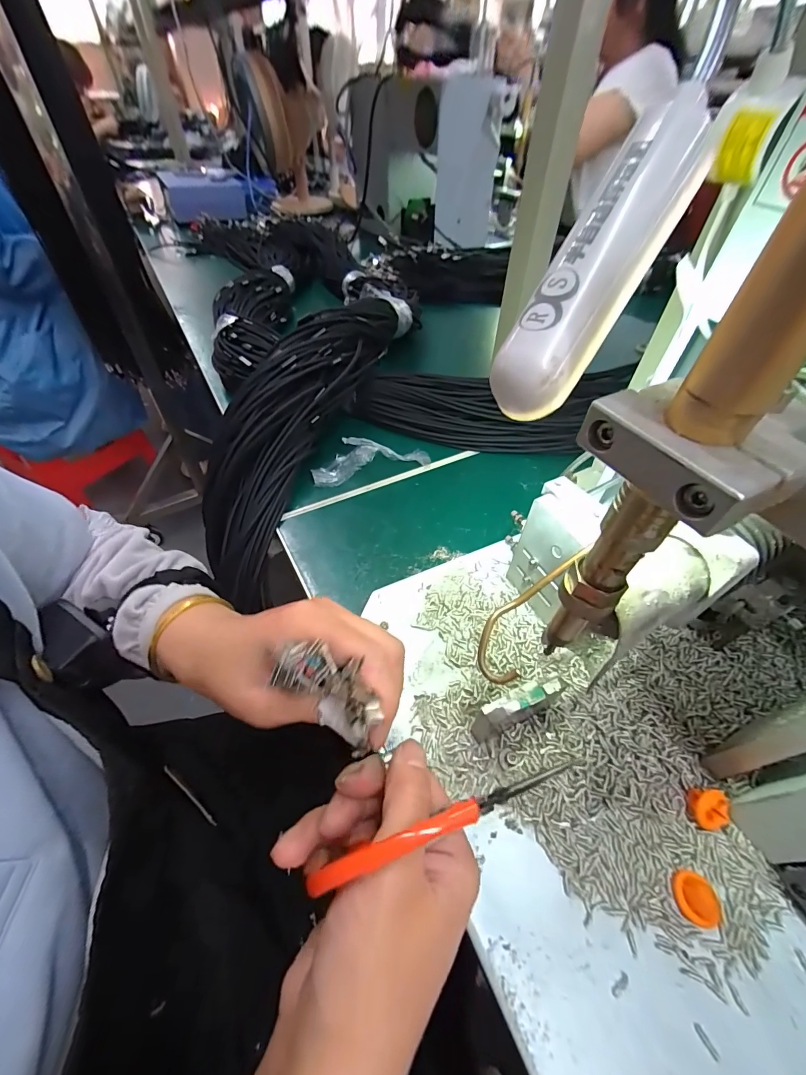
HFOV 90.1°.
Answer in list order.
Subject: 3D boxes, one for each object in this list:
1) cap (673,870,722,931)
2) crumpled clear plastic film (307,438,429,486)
[{"bbox_3d":[0.140,0.171,0.191,0.018,0.008,0.020,-1,50,-2],"label":"cap"},{"bbox_3d":[-0.032,-0.083,0.408,0.123,0.027,0.036,-12,51,-12],"label":"crumpled clear plastic film"}]

